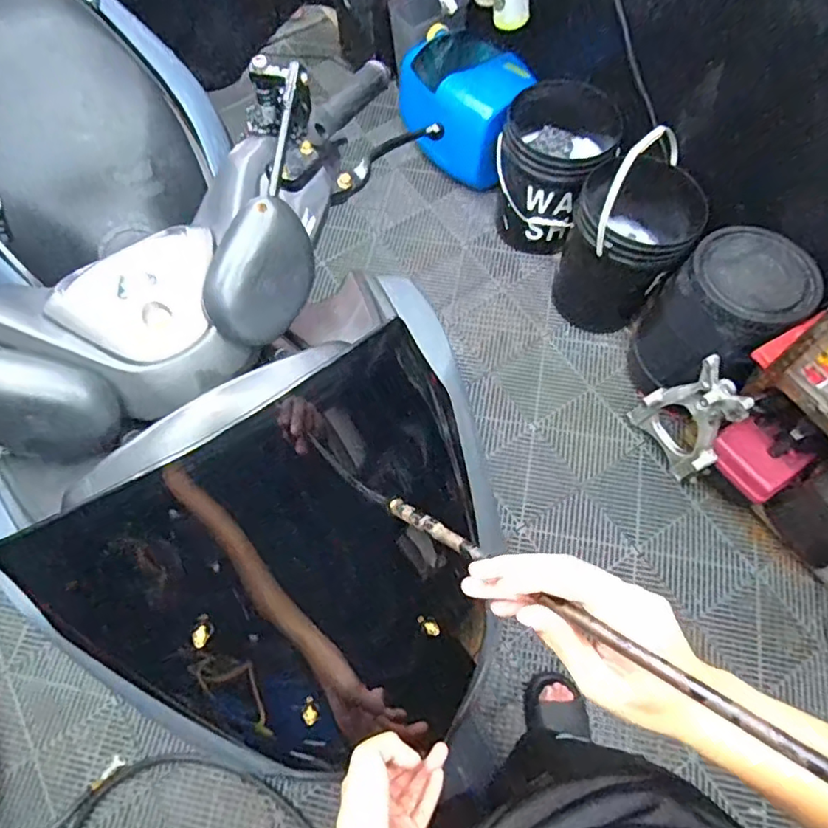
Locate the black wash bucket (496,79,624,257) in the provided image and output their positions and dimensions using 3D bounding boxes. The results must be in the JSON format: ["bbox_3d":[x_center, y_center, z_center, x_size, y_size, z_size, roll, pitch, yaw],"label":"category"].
[{"bbox_3d":[0.388,-0.692,1.686,0.310,0.361,0.348,19,68,9],"label":"black wash bucket"}]

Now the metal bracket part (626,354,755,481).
[{"bbox_3d":[0.645,0.008,1.375,0.090,0.361,0.217,-27,69,-11],"label":"metal bracket part"}]

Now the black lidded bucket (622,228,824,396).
[{"bbox_3d":[0.706,-0.208,1.438,0.269,0.440,0.277,0,66,1],"label":"black lidded bucket"}]

